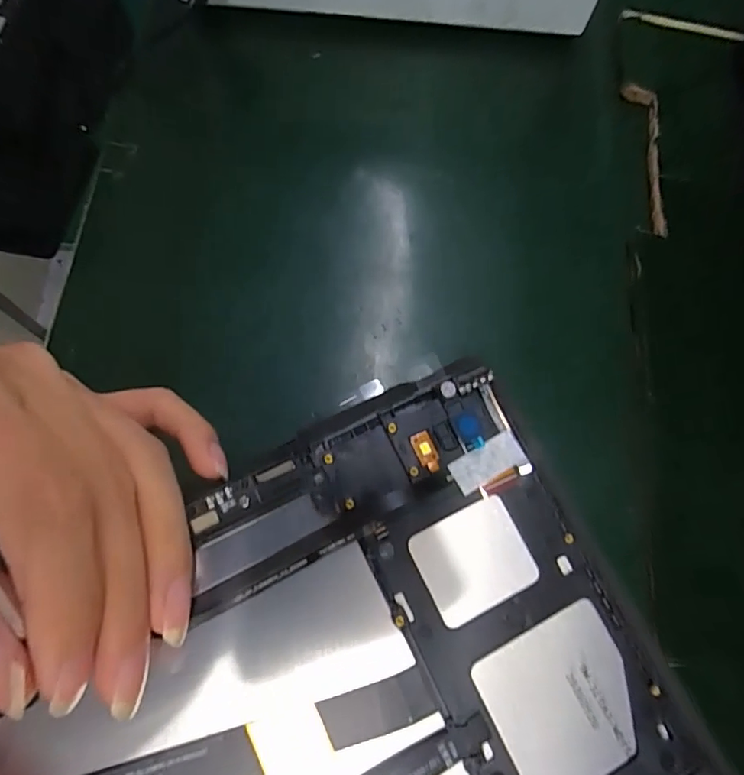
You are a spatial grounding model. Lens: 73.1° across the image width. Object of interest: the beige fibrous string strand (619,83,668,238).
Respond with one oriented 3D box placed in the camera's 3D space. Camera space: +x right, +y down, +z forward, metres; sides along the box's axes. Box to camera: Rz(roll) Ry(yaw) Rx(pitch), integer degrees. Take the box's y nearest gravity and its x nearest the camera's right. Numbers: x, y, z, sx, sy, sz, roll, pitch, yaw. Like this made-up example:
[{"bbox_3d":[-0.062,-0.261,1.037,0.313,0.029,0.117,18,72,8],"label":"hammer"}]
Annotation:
[{"bbox_3d":[0.197,-0.160,0.351,0.022,0.011,0.125,1,73,-6],"label":"beige fibrous string strand"}]

